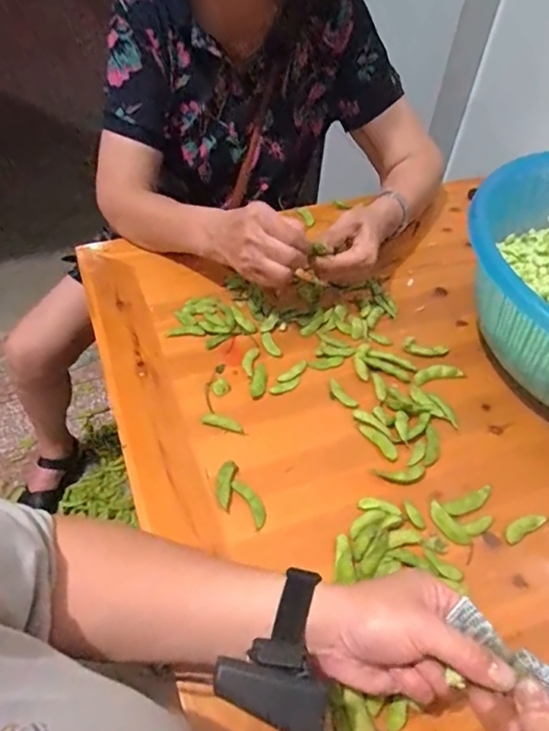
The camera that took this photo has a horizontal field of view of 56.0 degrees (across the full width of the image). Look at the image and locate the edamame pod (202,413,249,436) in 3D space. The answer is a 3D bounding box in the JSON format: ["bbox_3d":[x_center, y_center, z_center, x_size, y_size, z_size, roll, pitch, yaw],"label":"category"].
[{"bbox_3d":[-0.051,0.059,0.532,0.047,0.011,0.013,12,49,8],"label":"edamame pod"}]

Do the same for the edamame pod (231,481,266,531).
[{"bbox_3d":[-0.021,0.126,0.480,0.017,0.011,0.050,-25,54,-23],"label":"edamame pod"}]

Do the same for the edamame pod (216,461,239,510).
[{"bbox_3d":[-0.047,0.112,0.490,0.018,0.009,0.045,10,48,6],"label":"edamame pod"}]

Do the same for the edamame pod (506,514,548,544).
[{"bbox_3d":[0.231,0.147,0.475,0.046,0.010,0.015,-22,53,-21],"label":"edamame pod"}]

